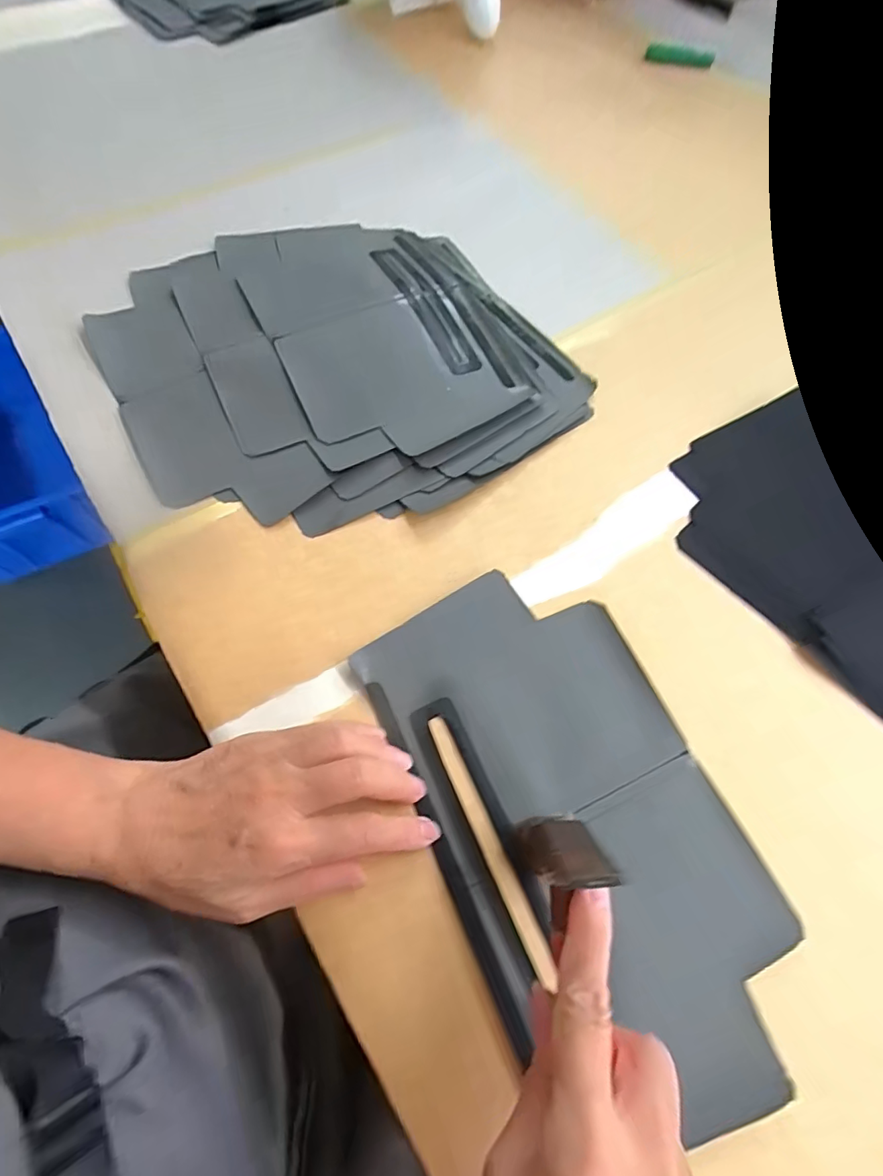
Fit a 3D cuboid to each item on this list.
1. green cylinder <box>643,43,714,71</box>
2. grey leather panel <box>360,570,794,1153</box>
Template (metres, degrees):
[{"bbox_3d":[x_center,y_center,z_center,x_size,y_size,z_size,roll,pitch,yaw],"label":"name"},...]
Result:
[{"bbox_3d":[0.295,-0.658,0.652,0.084,0.019,0.014,4,65,-1],"label":"green cylinder"},{"bbox_3d":[0.076,0.126,0.302,0.162,0.010,0.285,-23,68,-13],"label":"grey leather panel"}]

